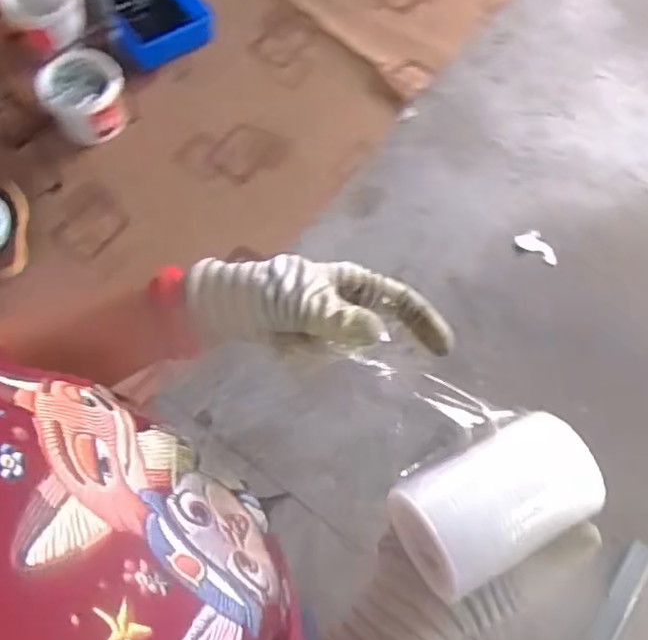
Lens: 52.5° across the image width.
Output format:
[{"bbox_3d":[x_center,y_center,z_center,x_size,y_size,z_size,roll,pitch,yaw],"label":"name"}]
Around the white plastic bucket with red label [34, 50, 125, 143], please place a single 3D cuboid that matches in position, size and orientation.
[{"bbox_3d":[-0.623,-0.581,1.733,0.210,0.161,0.218,-31,72,-13],"label":"white plastic bucket with red label"}]

